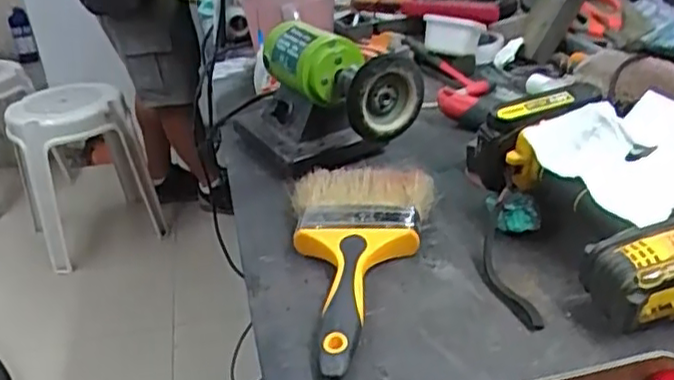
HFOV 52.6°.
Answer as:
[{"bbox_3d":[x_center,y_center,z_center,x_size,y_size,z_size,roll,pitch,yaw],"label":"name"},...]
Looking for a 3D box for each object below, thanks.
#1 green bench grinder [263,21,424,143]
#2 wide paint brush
[{"bbox_3d":[-0.004,-0.091,0.663,0.074,0.114,0.197,-21,31,-24],"label":"green bench grinder"},{"bbox_3d":[0.020,0.048,0.513,0.113,0.035,0.218,-5,28,4],"label":"wide paint brush"}]

